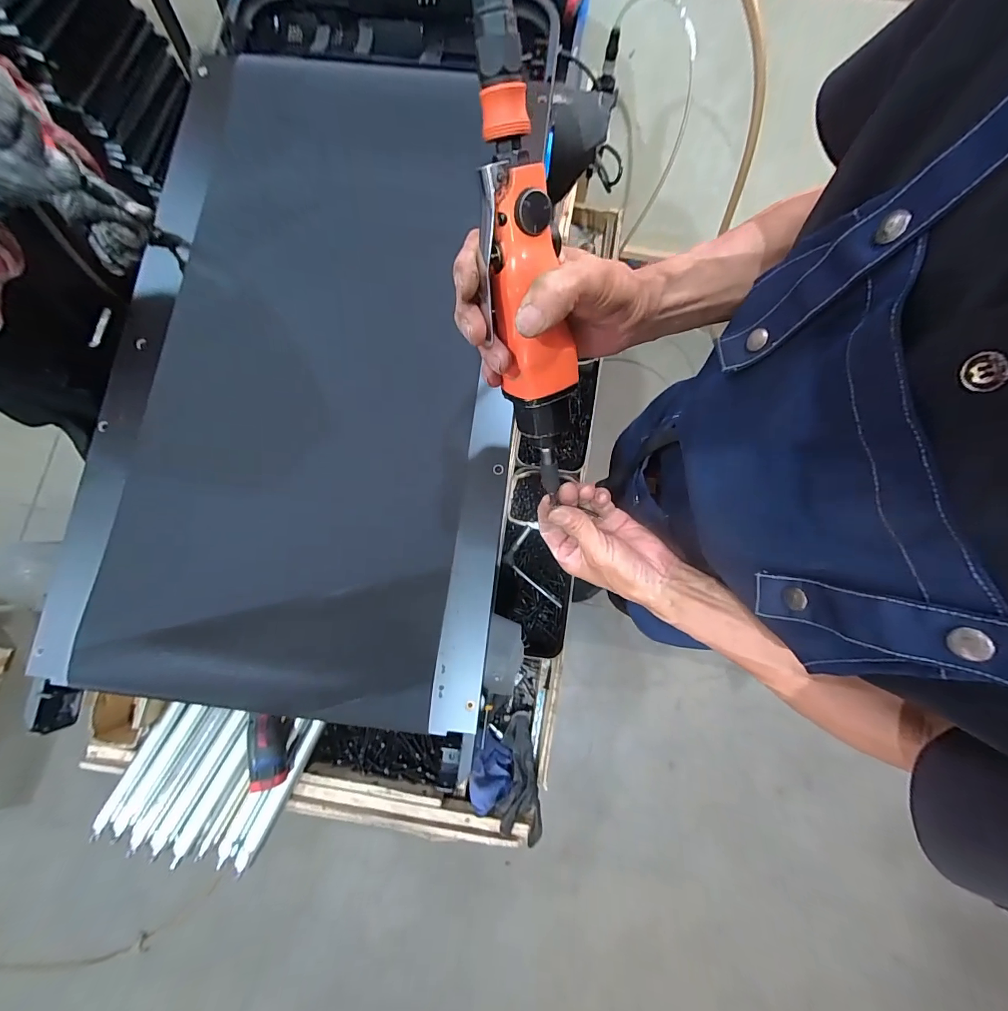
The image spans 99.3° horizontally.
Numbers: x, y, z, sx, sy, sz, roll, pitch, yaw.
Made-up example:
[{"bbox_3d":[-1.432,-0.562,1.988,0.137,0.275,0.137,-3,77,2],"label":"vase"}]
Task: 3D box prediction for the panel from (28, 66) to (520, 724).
[{"bbox_3d":[-0.221,-0.182,0.518,0.468,0.054,0.795,6,80,2],"label":"panel"}]

